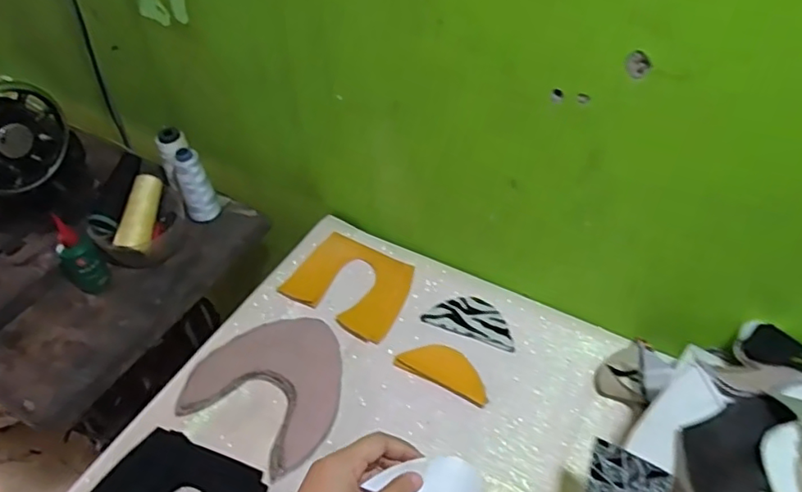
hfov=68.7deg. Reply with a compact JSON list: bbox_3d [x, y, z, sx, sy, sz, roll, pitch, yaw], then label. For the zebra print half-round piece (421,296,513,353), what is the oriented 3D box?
[{"bbox_3d":[0.089,0.089,0.726,0.112,0.004,0.054,18,61,17],"label":"zebra print half-round piece"}]

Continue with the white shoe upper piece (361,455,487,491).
[{"bbox_3d":[0.024,0.169,0.416,0.075,0.012,0.047,24,81,26],"label":"white shoe upper piece"}]

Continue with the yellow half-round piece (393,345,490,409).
[{"bbox_3d":[0.054,0.141,0.677,0.112,0.008,0.049,23,52,21],"label":"yellow half-round piece"}]

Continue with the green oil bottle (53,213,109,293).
[{"bbox_3d":[-0.418,0.014,0.756,0.049,0.111,0.041,21,51,20],"label":"green oil bottle"}]

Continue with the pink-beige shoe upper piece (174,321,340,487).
[{"bbox_3d":[-0.138,0.150,0.667,0.162,0.016,0.171,25,52,23],"label":"pink-beige shoe upper piece"}]

